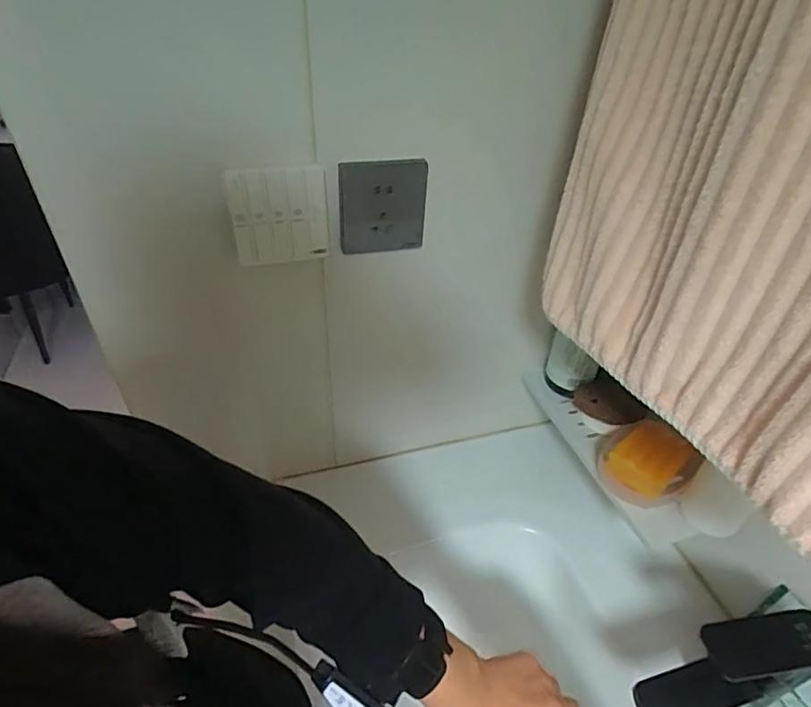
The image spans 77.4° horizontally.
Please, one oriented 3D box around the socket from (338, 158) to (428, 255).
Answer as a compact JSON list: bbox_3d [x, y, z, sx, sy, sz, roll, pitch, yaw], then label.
[{"bbox_3d":[-0.022,-0.142,0.498,0.086,0.090,0.011,-8,41,-13],"label":"socket"}]

